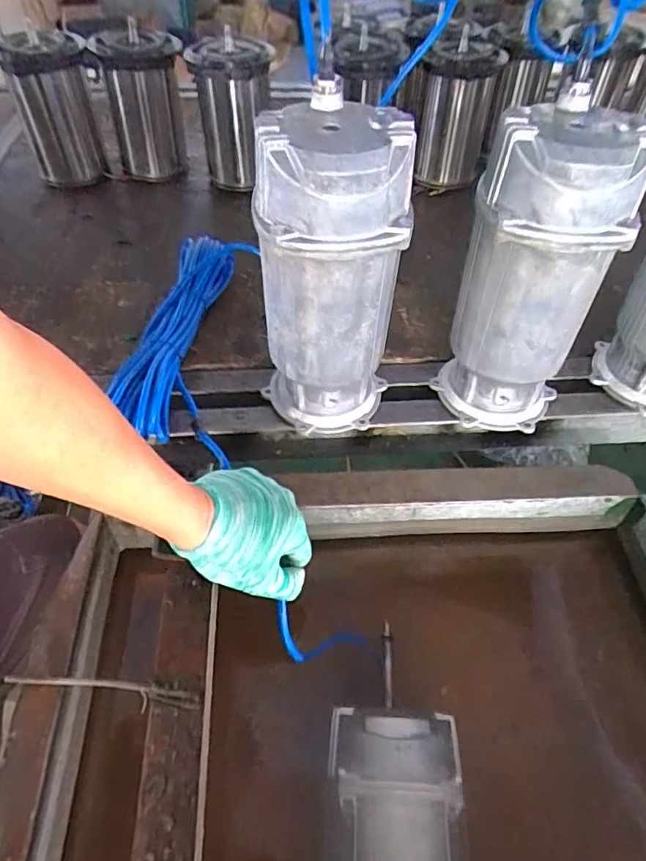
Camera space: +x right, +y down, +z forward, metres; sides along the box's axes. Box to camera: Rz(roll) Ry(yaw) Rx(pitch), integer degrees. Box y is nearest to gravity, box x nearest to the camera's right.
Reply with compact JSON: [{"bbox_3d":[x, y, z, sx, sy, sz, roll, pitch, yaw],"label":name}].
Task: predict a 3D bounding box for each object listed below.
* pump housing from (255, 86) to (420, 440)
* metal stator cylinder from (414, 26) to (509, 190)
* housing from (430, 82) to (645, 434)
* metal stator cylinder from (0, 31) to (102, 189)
[{"bbox_3d":[0.003,-0.128,0.520,0.127,0.300,0.105,3,49,0],"label":"pump housing"},{"bbox_3d":[0.215,-0.522,0.913,0.120,0.202,0.122,15,51,11],"label":"metal stator cylinder"},{"bbox_3d":[0.196,-0.138,0.535,0.130,0.293,0.110,22,52,16],"label":"housing"},{"bbox_3d":[-0.443,-0.529,0.920,0.125,0.198,0.102,-17,52,-16],"label":"metal stator cylinder"}]

